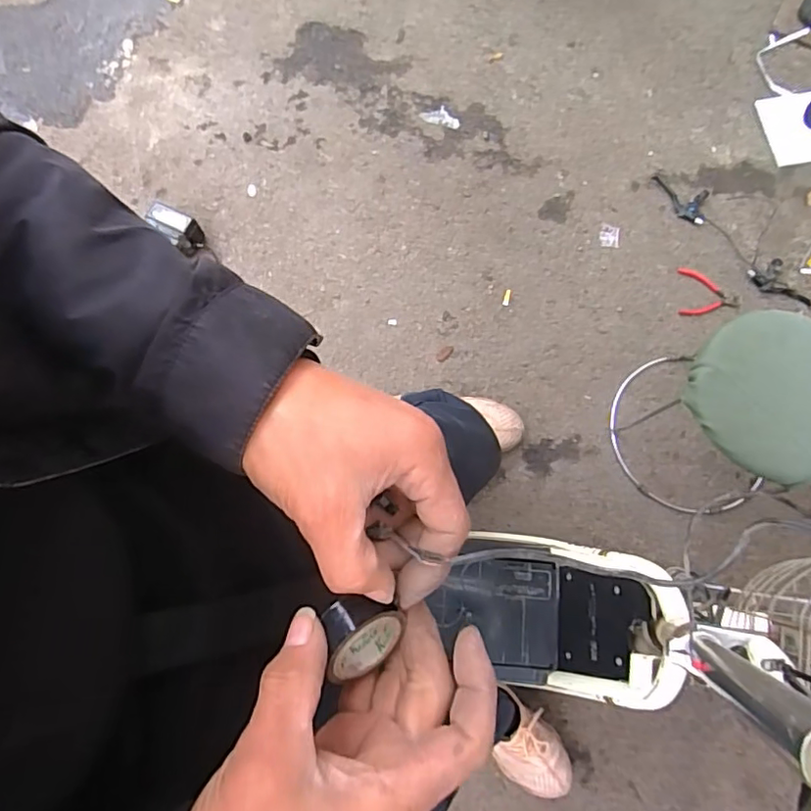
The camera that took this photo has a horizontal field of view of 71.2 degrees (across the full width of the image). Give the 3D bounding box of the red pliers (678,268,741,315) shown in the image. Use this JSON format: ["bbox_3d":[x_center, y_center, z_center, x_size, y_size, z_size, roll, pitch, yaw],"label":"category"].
[{"bbox_3d":[0.710,-0.262,1.322,0.137,0.010,0.119,7,76,0],"label":"red pliers"}]

